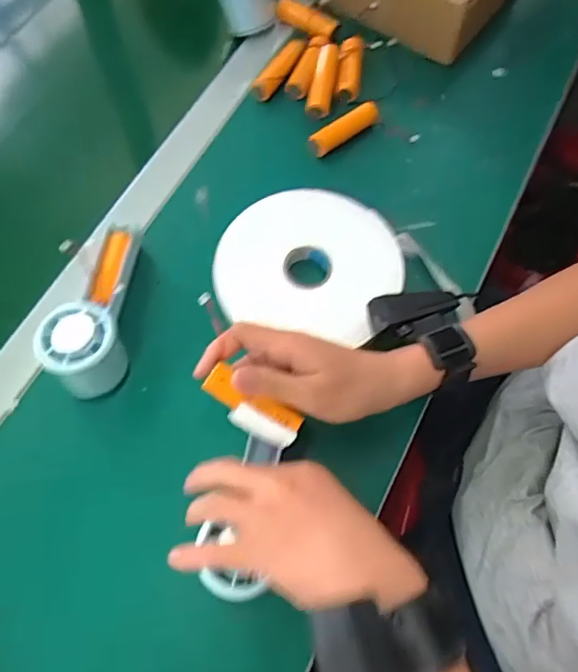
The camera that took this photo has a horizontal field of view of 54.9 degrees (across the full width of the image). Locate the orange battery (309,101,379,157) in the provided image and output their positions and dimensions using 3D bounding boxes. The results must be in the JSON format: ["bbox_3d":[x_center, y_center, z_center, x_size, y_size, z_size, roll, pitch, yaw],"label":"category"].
[{"bbox_3d":[0.057,-0.208,0.555,0.084,0.016,0.022,-37,73,-14],"label":"orange battery"}]

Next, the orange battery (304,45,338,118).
[{"bbox_3d":[0.035,-0.259,0.560,0.023,0.021,0.072,12,90,5],"label":"orange battery"}]

